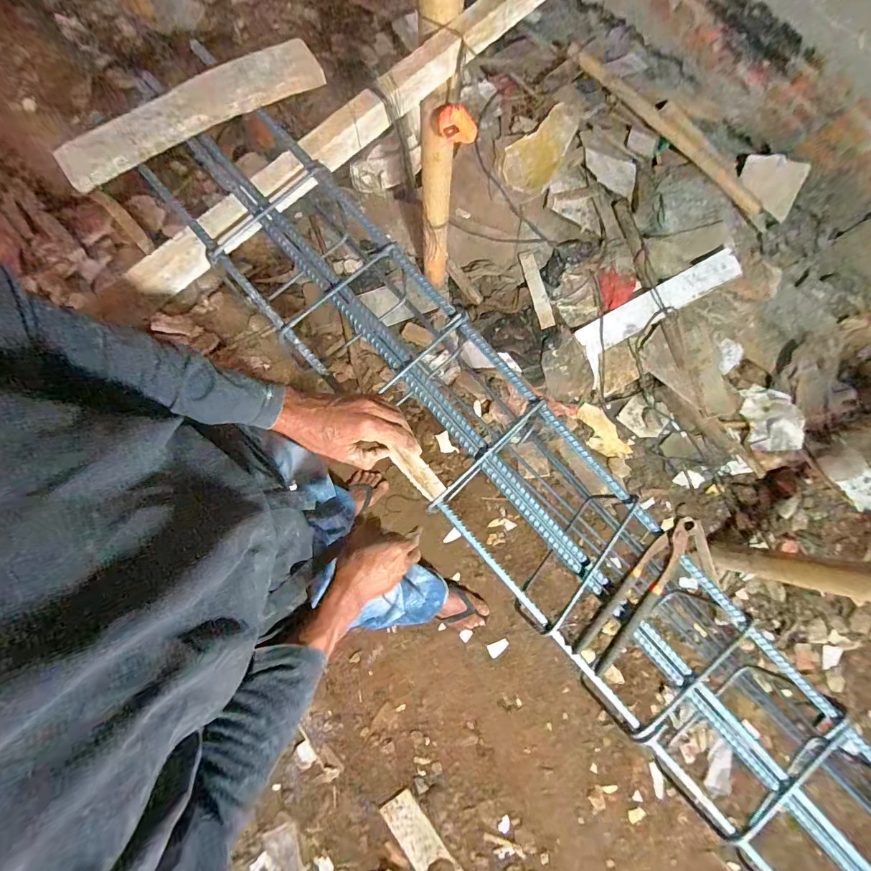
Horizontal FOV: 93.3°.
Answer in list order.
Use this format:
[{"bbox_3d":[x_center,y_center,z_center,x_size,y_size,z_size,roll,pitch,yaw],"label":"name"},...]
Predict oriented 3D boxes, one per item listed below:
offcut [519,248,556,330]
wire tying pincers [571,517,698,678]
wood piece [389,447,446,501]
[{"bbox_3d":[0.336,-0.483,1.364,0.049,0.008,0.262,-17,86,8],"label":"offcut"},{"bbox_3d":[0.251,0.192,0.503,0.051,0.024,0.213,40,84,4],"label":"wire tying pincers"},{"bbox_3d":[-0.022,0.046,0.517,0.080,0.007,0.030,44,81,-4],"label":"wood piece"}]

